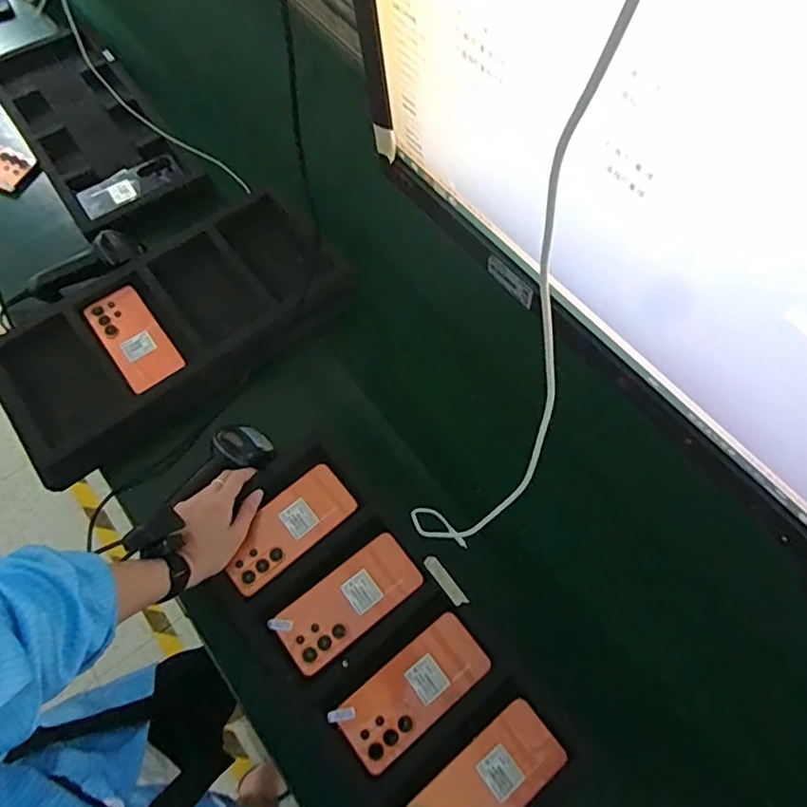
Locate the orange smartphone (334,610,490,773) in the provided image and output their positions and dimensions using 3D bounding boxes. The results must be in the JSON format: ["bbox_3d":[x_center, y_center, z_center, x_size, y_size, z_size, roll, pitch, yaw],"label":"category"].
[{"bbox_3d":[0.011,0.311,0.598,0.167,0.010,0.077,-35,72,-16],"label":"orange smartphone"}]

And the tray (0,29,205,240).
[{"bbox_3d":[-0.558,-0.499,0.969,0.216,0.032,0.520,-34,71,-15],"label":"tray"}]

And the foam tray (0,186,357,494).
[{"bbox_3d":[-0.324,-0.114,0.782,0.477,0.038,0.238,-35,72,-16],"label":"foam tray"}]

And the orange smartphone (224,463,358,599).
[{"bbox_3d":[-0.142,0.151,0.671,0.167,0.011,0.075,-37,72,-16],"label":"orange smartphone"}]

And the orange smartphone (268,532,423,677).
[{"bbox_3d":[-0.064,0.228,0.637,0.167,0.010,0.077,-34,71,-16],"label":"orange smartphone"}]

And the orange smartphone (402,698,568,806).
[{"bbox_3d":[0.085,0.390,0.559,0.166,0.008,0.077,-35,72,-16],"label":"orange smartphone"}]

